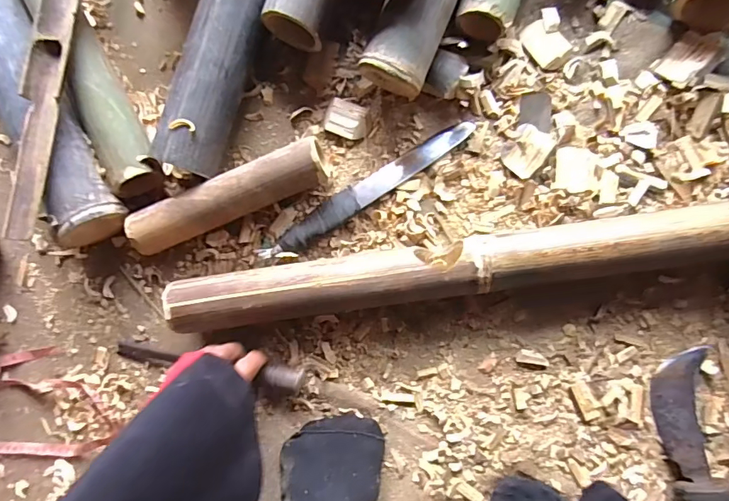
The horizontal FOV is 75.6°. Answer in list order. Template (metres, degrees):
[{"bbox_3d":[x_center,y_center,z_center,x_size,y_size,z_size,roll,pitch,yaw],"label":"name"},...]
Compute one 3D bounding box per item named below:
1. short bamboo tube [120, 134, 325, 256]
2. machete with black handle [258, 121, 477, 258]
[{"bbox_3d":[-0.157,-0.059,0.546,0.239,0.054,0.052,-22,84,5],"label":"short bamboo tube"},{"bbox_3d":[0.003,-0.068,0.539,0.277,0.014,0.032,-32,66,0],"label":"machete with black handle"}]

